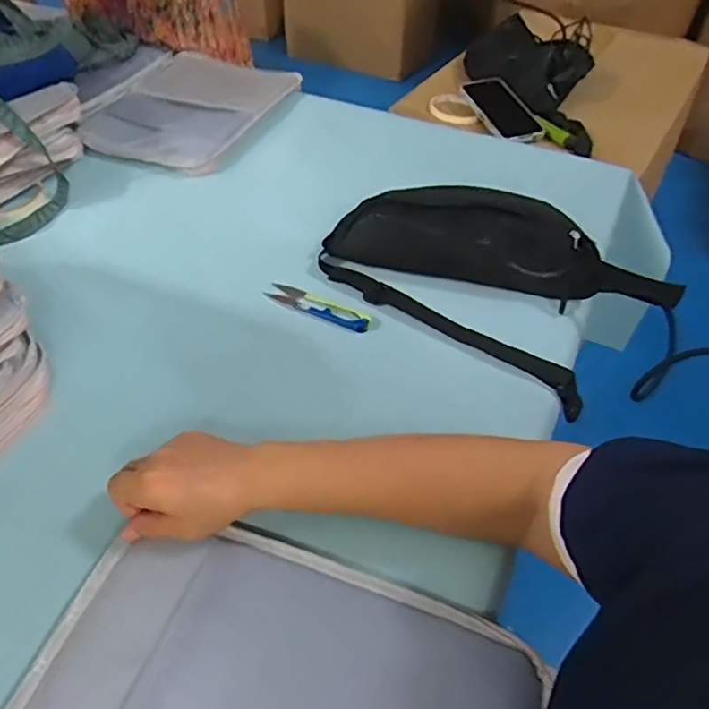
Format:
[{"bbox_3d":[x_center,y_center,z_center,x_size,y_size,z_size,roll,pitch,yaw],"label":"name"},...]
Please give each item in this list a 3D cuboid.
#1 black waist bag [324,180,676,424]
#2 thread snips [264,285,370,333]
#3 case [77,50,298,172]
[{"bbox_3d":[0.143,-0.099,0.615,0.310,0.083,0.208,35,57,27],"label":"black waist bag"},{"bbox_3d":[-0.037,-0.051,0.615,0.117,0.011,0.029,23,52,19],"label":"thread snips"},{"bbox_3d":[-0.228,-0.371,0.878,0.226,0.027,0.308,16,50,13],"label":"case"}]

